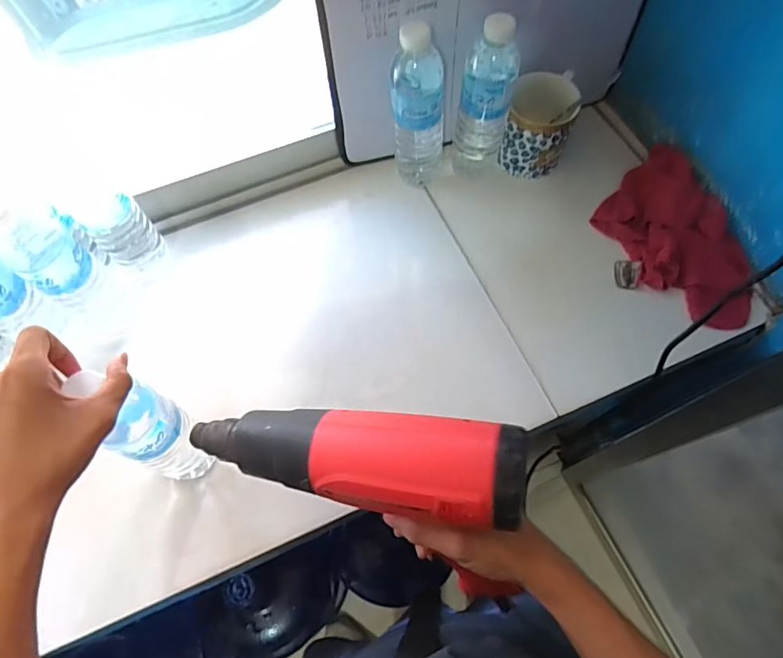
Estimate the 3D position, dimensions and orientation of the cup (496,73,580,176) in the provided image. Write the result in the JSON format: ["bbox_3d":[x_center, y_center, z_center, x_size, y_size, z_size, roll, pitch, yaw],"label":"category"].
[{"bbox_3d":[0.189,-0.263,0.642,0.079,0.099,0.086,-1,66,1],"label":"cup"}]

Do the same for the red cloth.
[{"bbox_3d":[0.353,-0.110,0.618,0.134,0.053,0.241,-23,68,-9],"label":"red cloth"}]

